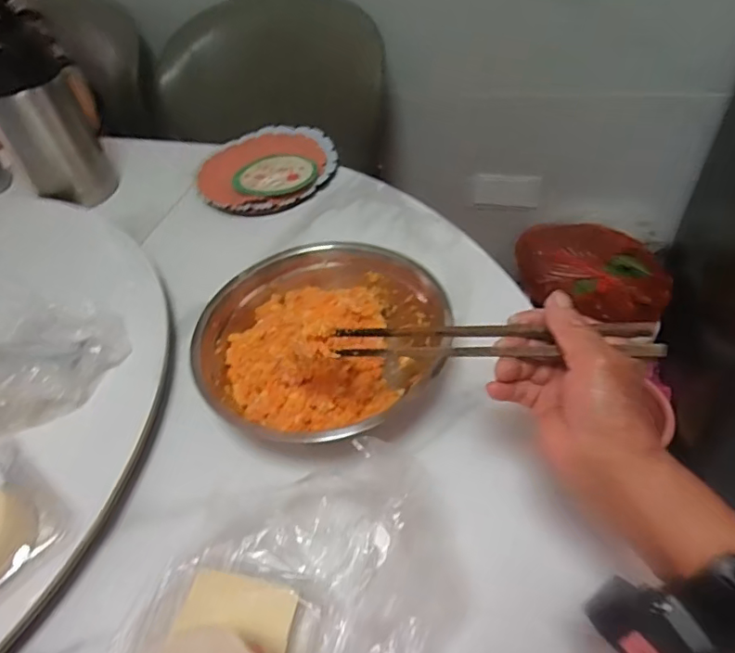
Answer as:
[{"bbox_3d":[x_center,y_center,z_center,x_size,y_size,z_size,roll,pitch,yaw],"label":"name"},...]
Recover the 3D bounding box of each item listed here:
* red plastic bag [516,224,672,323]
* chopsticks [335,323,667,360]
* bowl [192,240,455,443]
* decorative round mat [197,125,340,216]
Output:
[{"bbox_3d":[0.507,-0.119,1.242,0.349,0.114,0.210,29,92,10],"label":"red plastic bag"},{"bbox_3d":[0.072,0.011,0.369,0.208,0.019,0.023,-2,43,26],"label":"chopsticks"},{"bbox_3d":[-0.046,0.009,0.517,0.226,0.072,0.204,-37,54,-23],"label":"bowl"},{"bbox_3d":[-0.144,-0.236,0.794,0.192,0.031,0.198,-4,48,4],"label":"decorative round mat"}]

